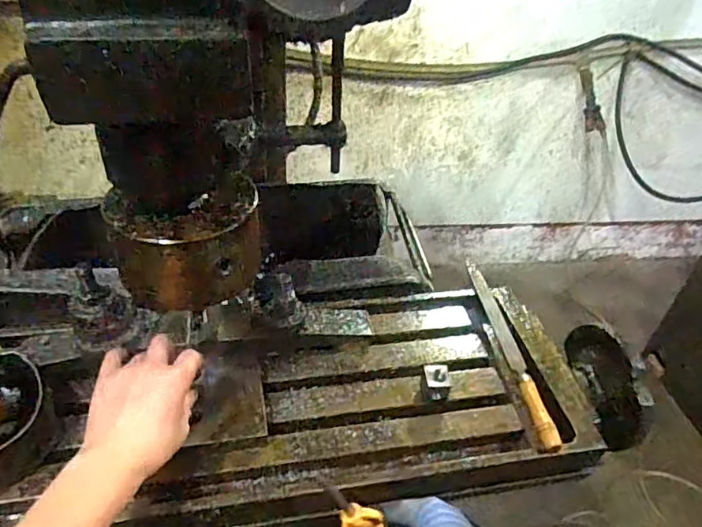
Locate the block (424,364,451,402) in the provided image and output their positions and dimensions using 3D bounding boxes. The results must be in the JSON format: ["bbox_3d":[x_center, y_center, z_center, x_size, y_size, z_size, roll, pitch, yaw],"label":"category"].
[{"bbox_3d":[0.092,0.131,0.584,0.027,0.042,0.026,5,39,-2],"label":"block"}]

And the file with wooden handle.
[{"bbox_3d":[0.191,0.093,0.658,0.022,0.024,0.314,0,40,-7],"label":"file with wooden handle"}]

